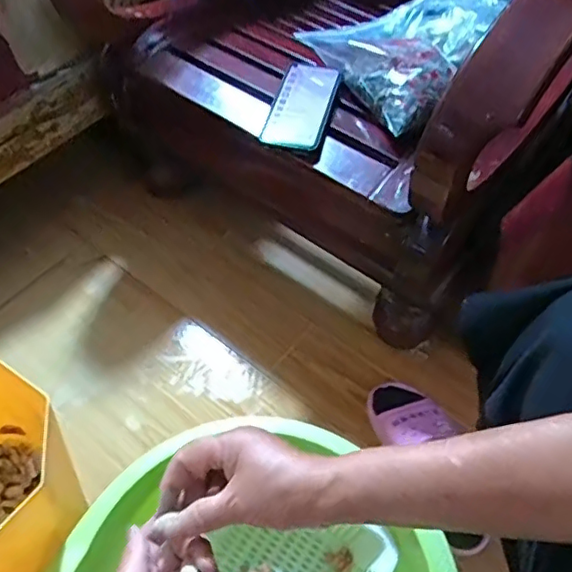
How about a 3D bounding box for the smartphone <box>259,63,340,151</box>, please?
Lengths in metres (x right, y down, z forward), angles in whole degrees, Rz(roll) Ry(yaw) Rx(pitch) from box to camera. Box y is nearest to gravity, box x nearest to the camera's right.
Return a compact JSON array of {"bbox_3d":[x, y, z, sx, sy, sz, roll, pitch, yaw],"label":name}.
[{"bbox_3d":[0.023,-0.245,0.797,0.079,0.013,0.174,8,56,16],"label":"smartphone"}]

